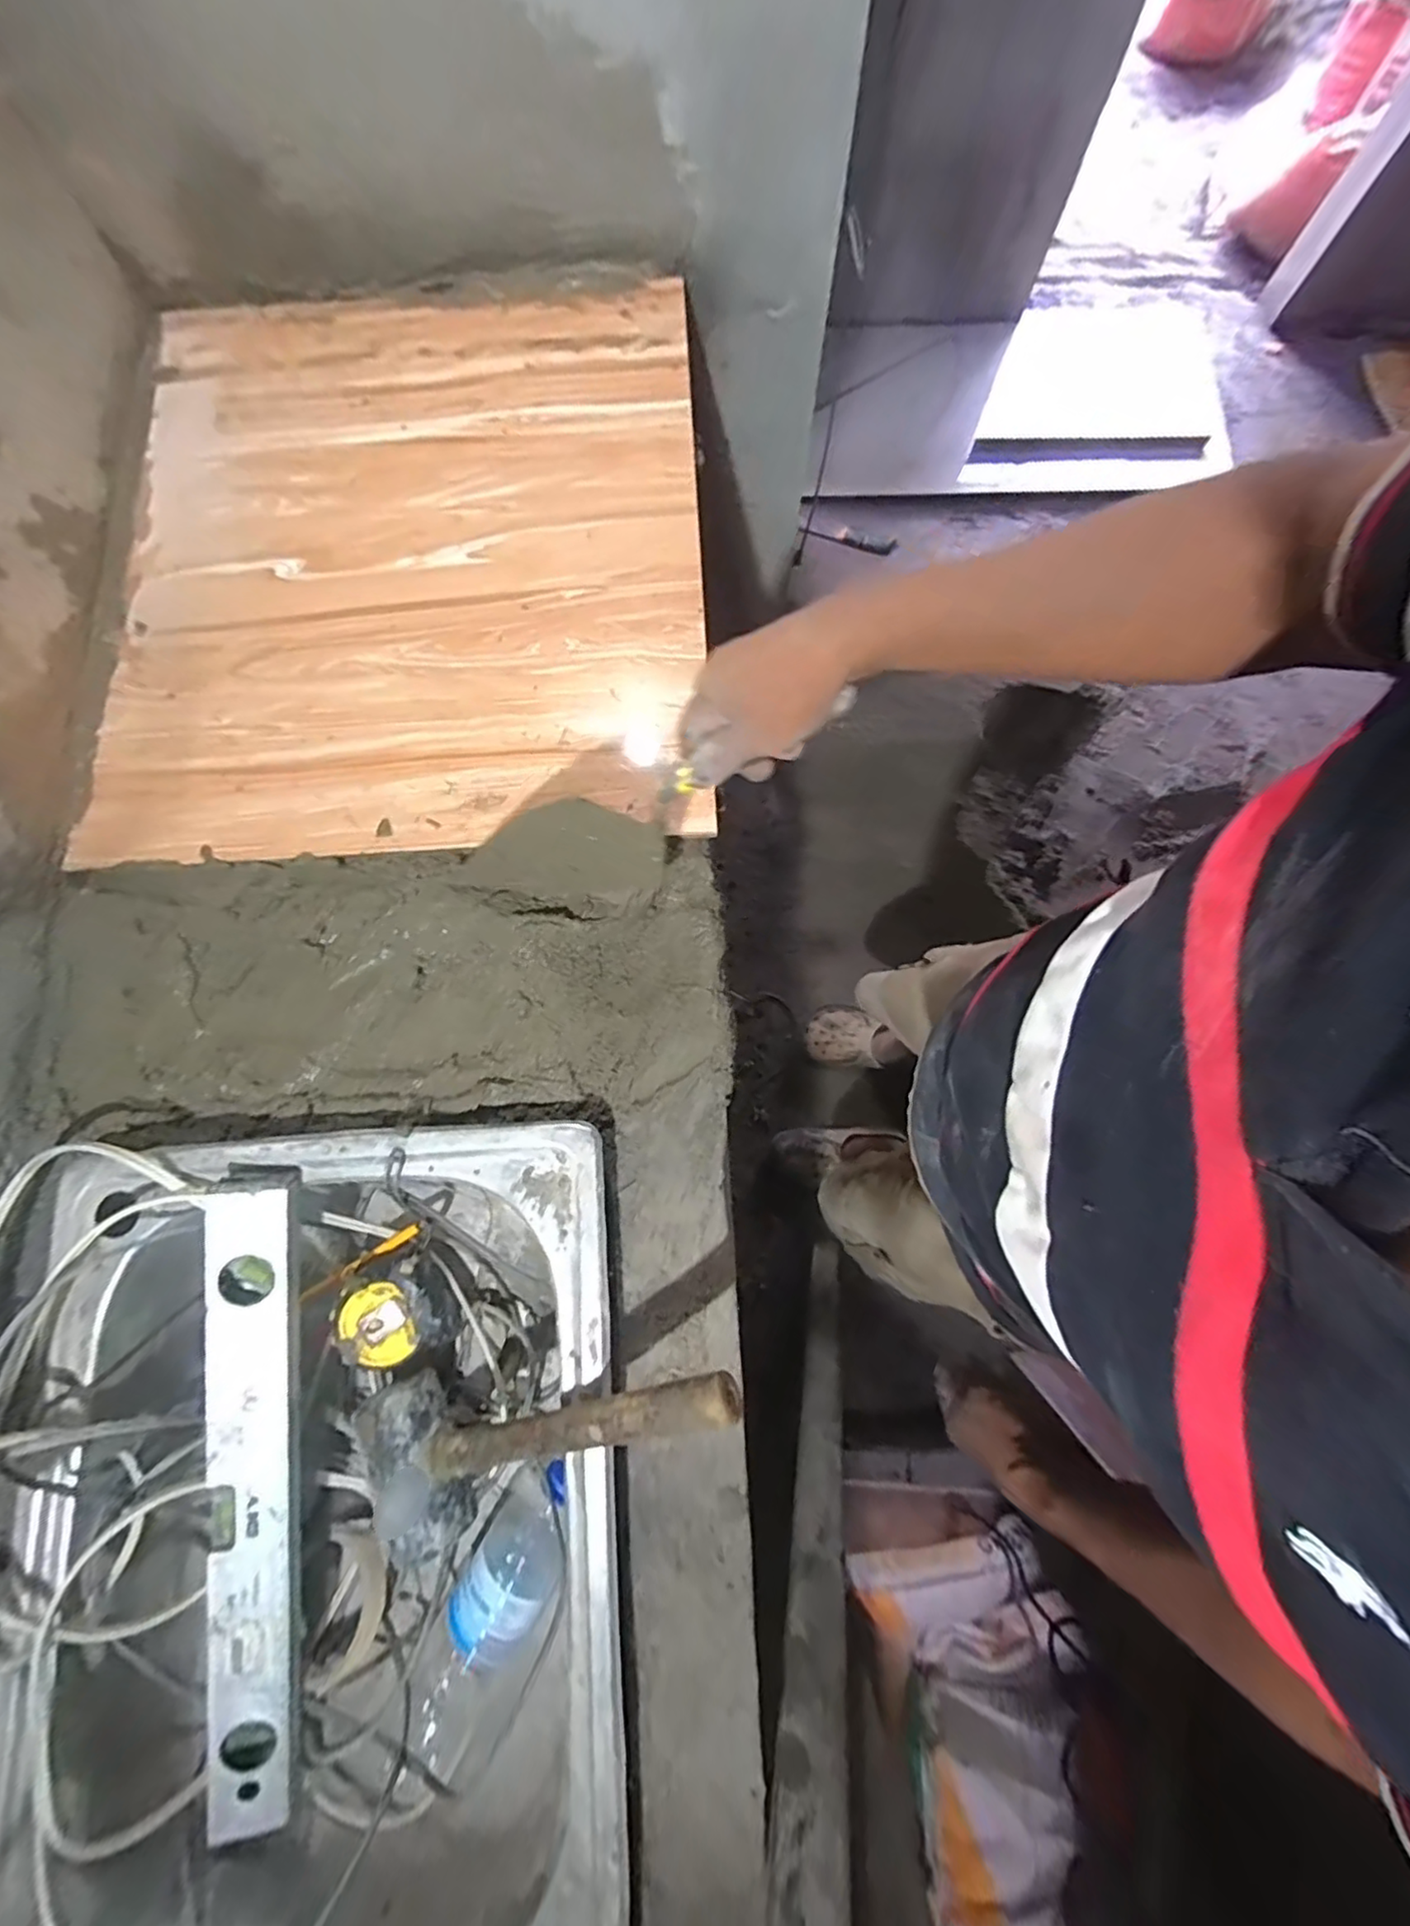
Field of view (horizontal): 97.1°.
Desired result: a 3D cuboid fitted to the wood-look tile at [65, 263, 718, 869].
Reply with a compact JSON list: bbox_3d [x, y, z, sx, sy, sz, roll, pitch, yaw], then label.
[{"bbox_3d":[-0.269,-0.402,0.581,0.524,0.011,0.614,-3,76,1],"label":"wood-look tile"}]

